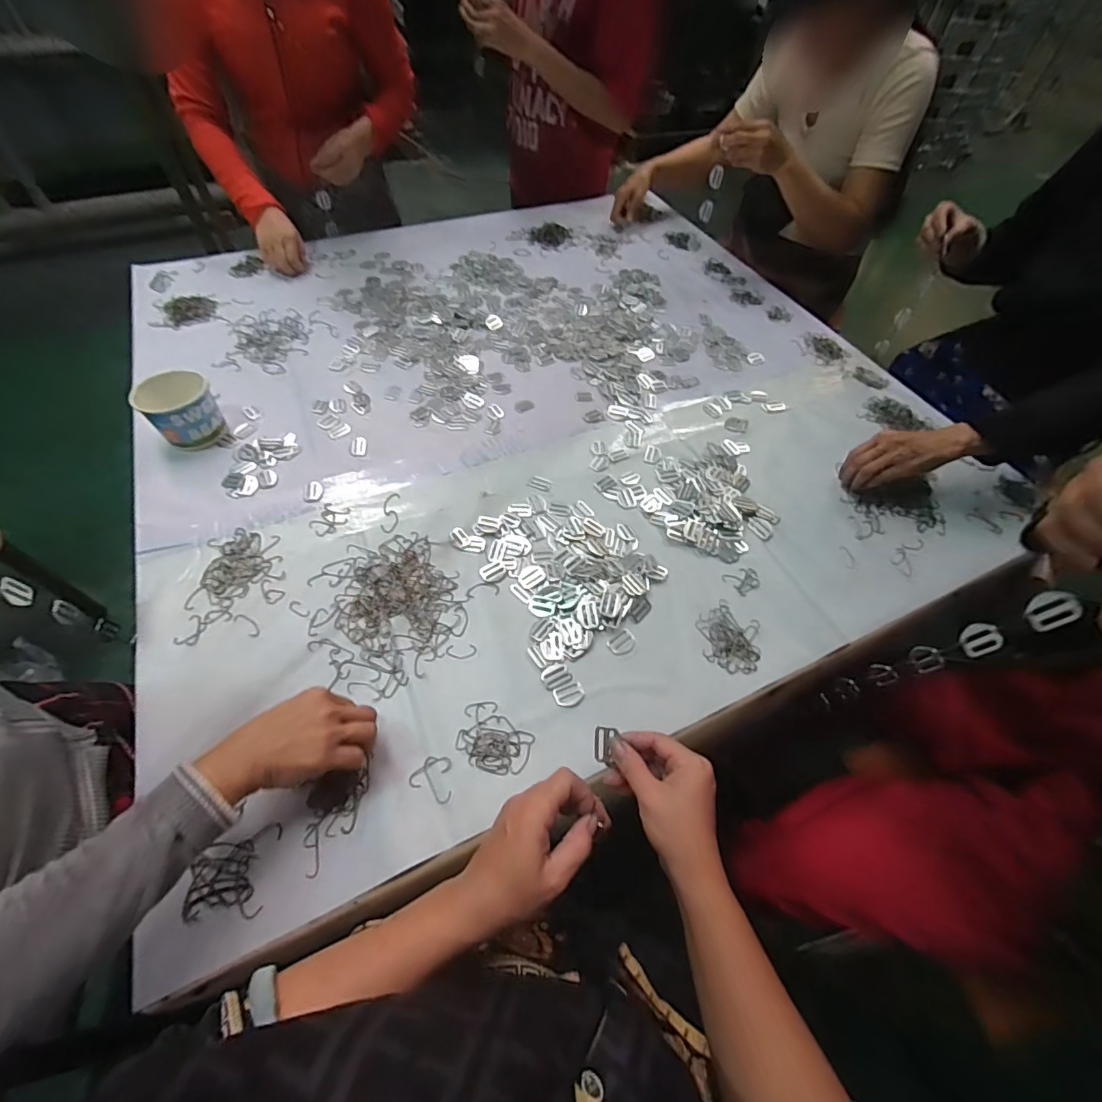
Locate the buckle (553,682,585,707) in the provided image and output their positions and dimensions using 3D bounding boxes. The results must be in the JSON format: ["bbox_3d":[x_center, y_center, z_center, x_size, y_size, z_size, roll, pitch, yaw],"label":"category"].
[{"bbox_3d":[0.020,0.155,0.531,0.033,0.004,0.023,-16,57,-14],"label":"buckle"}]

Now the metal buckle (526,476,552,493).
[{"bbox_3d":[-0.015,-0.094,0.688,0.032,0.004,0.021,18,56,10],"label":"metal buckle"}]

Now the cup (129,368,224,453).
[{"bbox_3d":[-0.521,-0.197,0.691,0.080,0.092,0.079,1,55,-2],"label":"cup"}]

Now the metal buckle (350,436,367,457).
[{"bbox_3d":[-0.288,-0.158,0.739,0.021,0.004,0.041,-3,55,-5],"label":"metal buckle"}]

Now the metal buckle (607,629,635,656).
[{"bbox_3d":[0.083,0.106,0.567,0.032,0.004,0.023,-31,62,-22],"label":"metal buckle"}]

